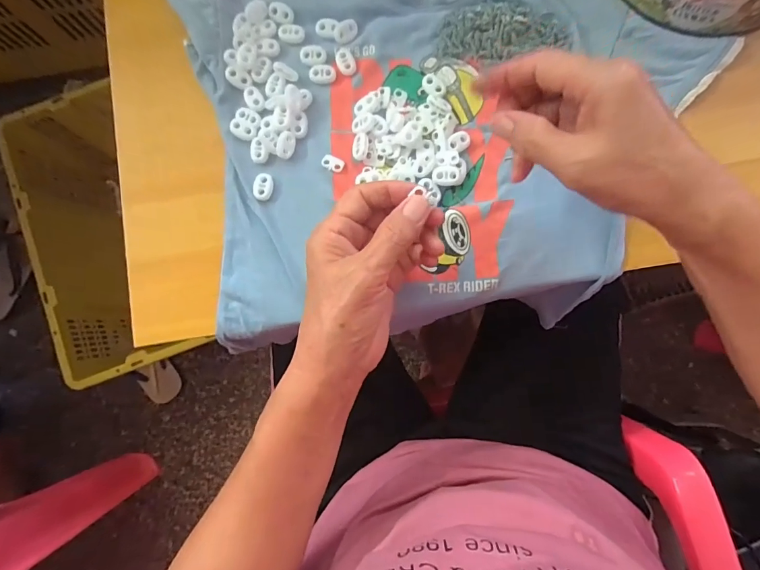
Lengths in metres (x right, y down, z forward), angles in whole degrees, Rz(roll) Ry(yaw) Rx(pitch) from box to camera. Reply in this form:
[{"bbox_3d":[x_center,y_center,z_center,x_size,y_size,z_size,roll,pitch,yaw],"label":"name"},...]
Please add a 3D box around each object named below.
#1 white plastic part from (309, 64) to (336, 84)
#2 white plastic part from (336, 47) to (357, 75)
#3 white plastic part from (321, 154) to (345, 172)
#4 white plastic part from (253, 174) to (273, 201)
[{"bbox_3d":[-0.049,-0.180,0.334,0.022,0.004,0.015,1,86,1],"label":"white plastic part"},{"bbox_3d":[-0.029,-0.191,0.335,0.015,0.004,0.025,-19,86,0],"label":"white plastic part"},{"bbox_3d":[-0.039,-0.102,0.331,0.019,0.006,0.012,25,87,3],"label":"white plastic part"},{"bbox_3d":[-0.097,-0.081,0.326,0.015,0.004,0.023,12,86,2],"label":"white plastic part"}]

